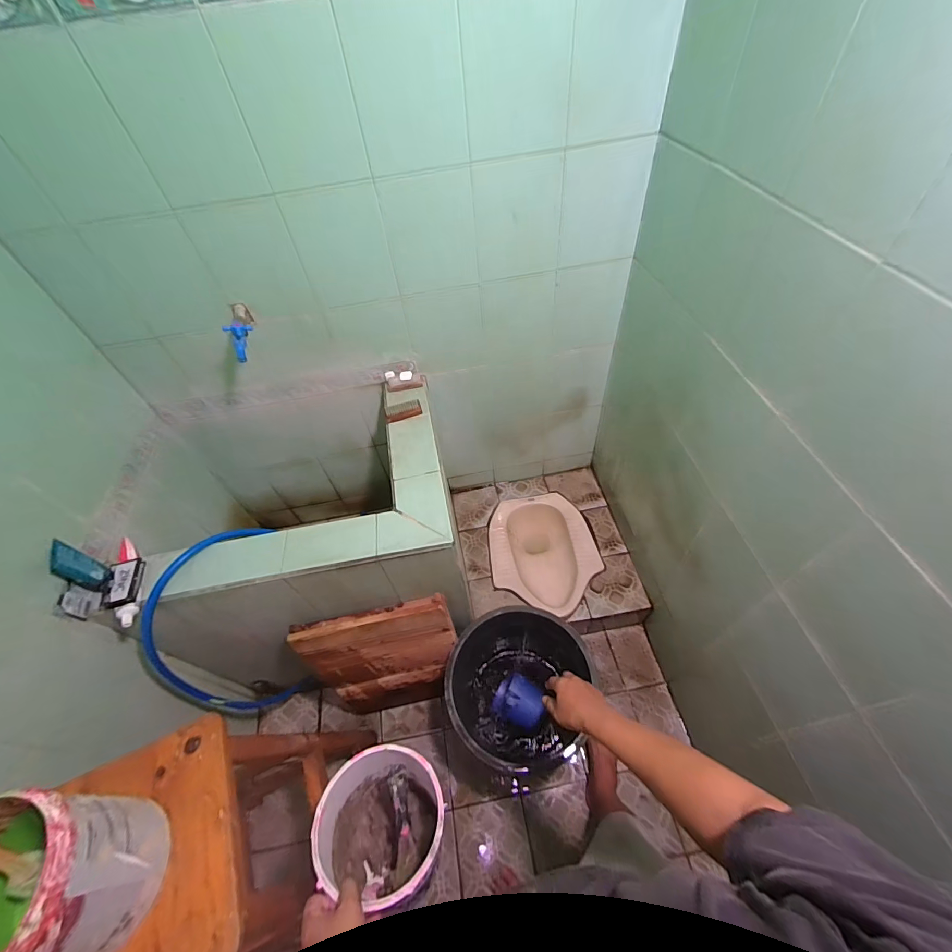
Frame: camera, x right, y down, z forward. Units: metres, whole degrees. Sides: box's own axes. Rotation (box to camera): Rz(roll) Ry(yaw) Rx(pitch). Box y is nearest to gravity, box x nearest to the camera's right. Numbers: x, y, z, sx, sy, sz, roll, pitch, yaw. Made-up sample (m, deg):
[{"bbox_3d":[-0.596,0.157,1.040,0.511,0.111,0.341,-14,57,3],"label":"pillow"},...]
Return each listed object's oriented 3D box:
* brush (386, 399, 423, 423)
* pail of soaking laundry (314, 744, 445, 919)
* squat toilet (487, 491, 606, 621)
[{"bbox_3d":[-0.198,-0.178,1.139,0.098,0.034,0.039,-22,53,-12],"label":"brush"},{"bbox_3d":[-0.146,0.562,0.687,0.202,0.205,0.178,0,52,6],"label":"pail of soaking laundry"},{"bbox_3d":[0.248,0.325,1.573,0.376,0.228,0.466,-8,52,-1],"label":"squat toilet"}]

